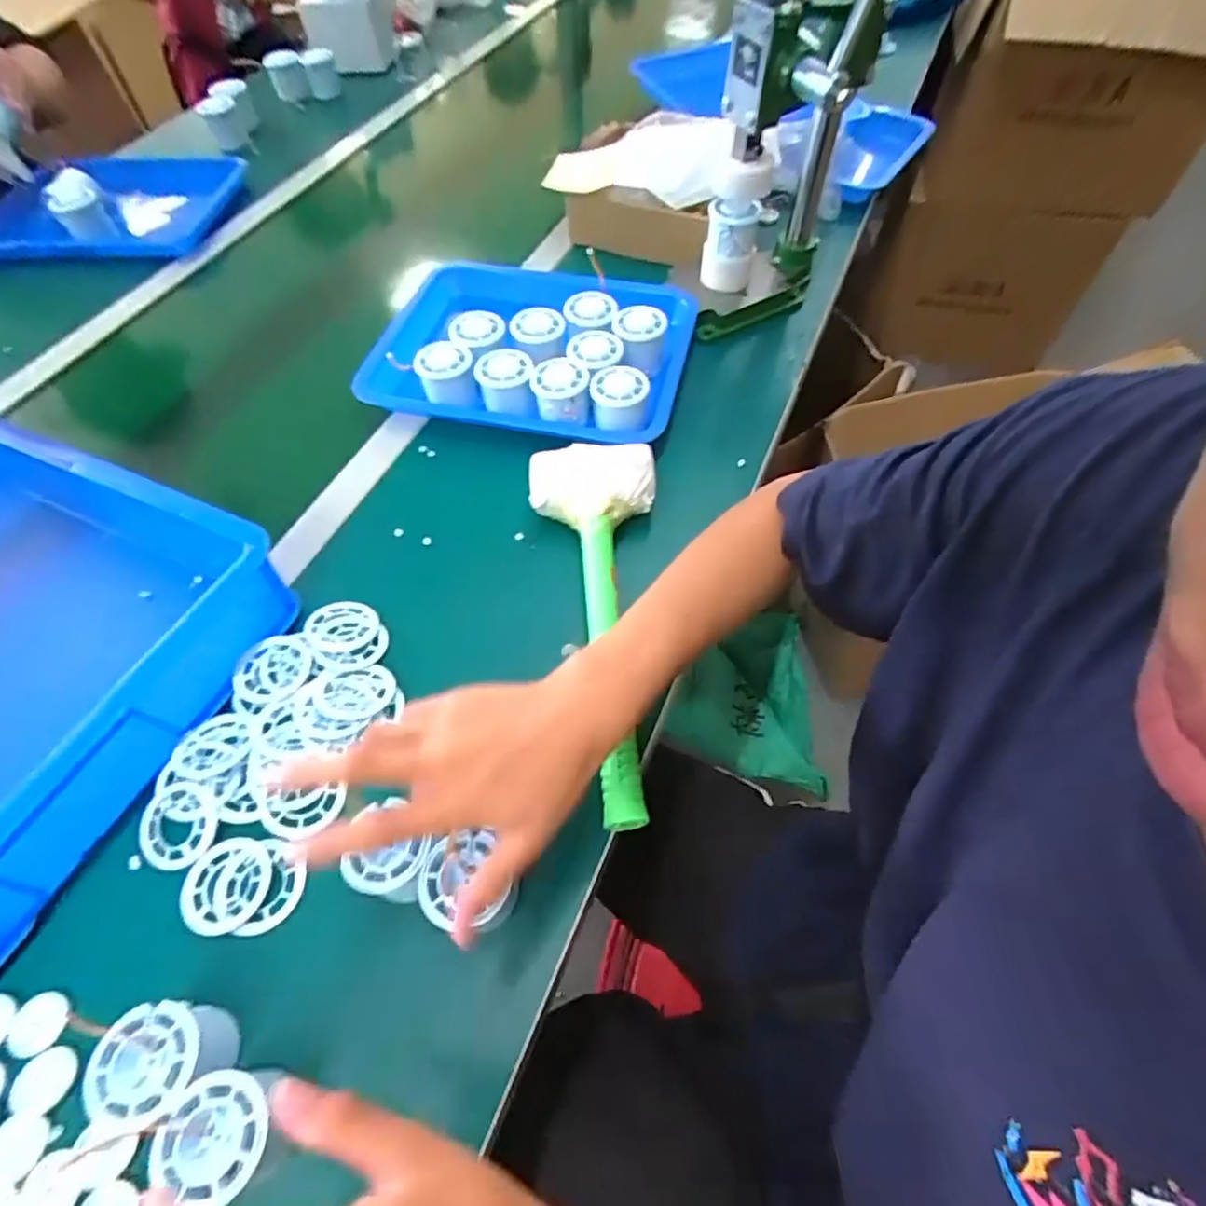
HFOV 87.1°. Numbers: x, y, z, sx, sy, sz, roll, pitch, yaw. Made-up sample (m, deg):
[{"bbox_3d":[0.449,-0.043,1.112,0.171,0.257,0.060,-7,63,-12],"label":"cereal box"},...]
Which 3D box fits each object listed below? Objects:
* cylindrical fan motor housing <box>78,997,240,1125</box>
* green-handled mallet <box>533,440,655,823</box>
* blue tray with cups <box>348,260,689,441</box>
[{"bbox_3d":[-0.246,0.256,0.358,0.055,0.047,0.051,-1,57,1],"label":"cylindrical fan motor housing"},{"bbox_3d":[-0.004,0.008,0.507,0.106,0.054,0.326,-3,57,0],"label":"green-handled mallet"},{"bbox_3d":[-0.082,-0.293,0.703,0.337,0.060,0.259,11,58,9],"label":"blue tray with cups"}]

